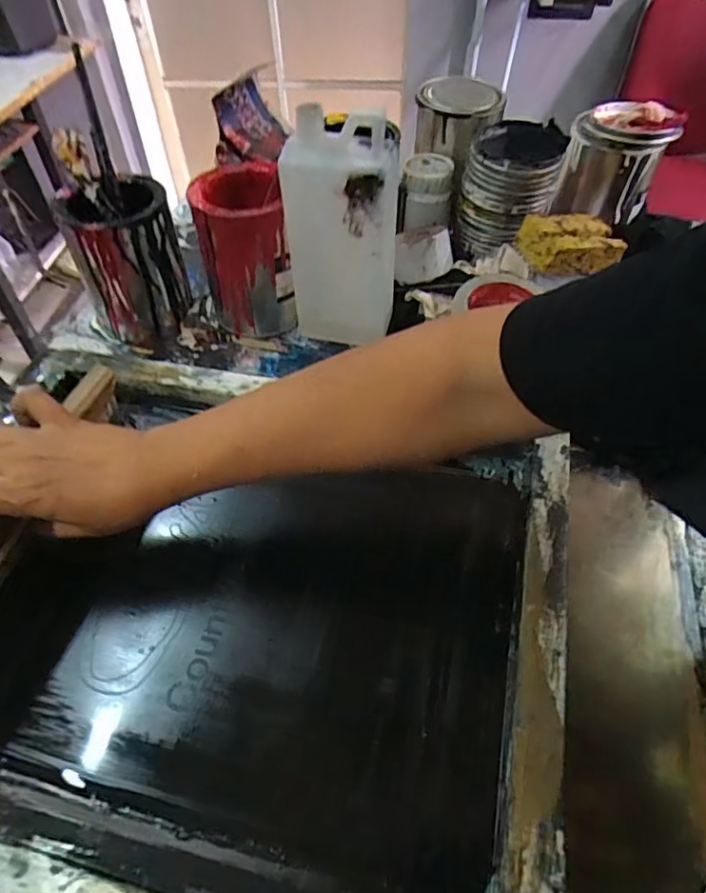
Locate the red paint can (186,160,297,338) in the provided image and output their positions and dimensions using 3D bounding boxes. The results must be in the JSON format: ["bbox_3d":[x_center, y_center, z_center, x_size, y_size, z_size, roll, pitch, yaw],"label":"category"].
[{"bbox_3d":[-0.116,-0.203,0.585,0.082,0.139,0.106,-10,52,-8],"label":"red paint can"}]

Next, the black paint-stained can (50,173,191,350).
[{"bbox_3d":[-0.240,-0.198,0.603,0.106,0.142,0.099,-22,54,-16],"label":"black paint-stained can"}]

